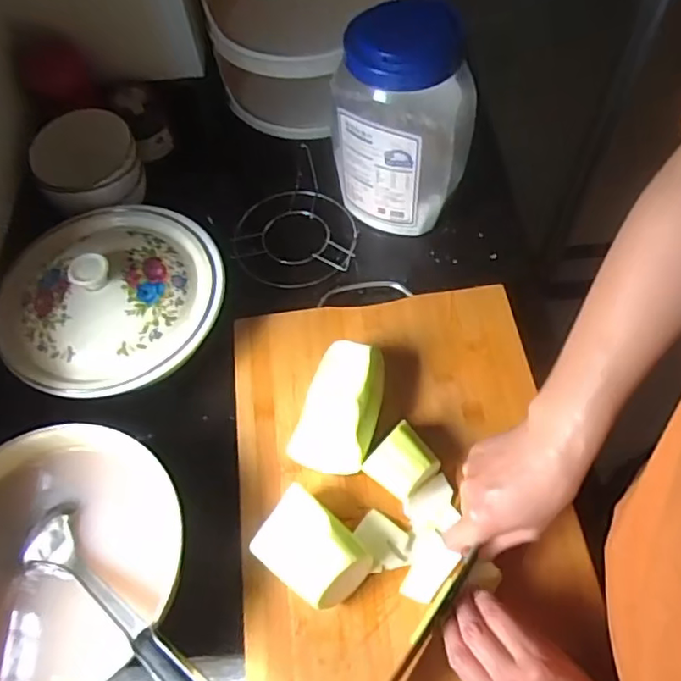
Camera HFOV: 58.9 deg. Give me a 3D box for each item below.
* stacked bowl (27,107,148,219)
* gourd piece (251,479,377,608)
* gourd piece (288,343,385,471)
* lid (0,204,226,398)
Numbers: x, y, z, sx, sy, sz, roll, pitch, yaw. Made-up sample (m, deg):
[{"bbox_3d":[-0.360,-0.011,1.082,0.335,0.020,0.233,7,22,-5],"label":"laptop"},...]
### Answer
[{"bbox_3d":[-0.275,-0.193,0.661,0.107,0.068,0.092,-28,62,-12],"label":"stacked bowl"},{"bbox_3d":[-0.023,0.167,0.481,0.083,0.054,0.063,34,68,21],"label":"gourd piece"},{"bbox_3d":[0.003,0.061,0.544,0.071,0.051,0.109,21,63,15],"label":"gourd piece"},{"bbox_3d":[-0.222,-0.055,0.573,0.207,0.046,0.210,-2,60,3],"label":"lid"}]

